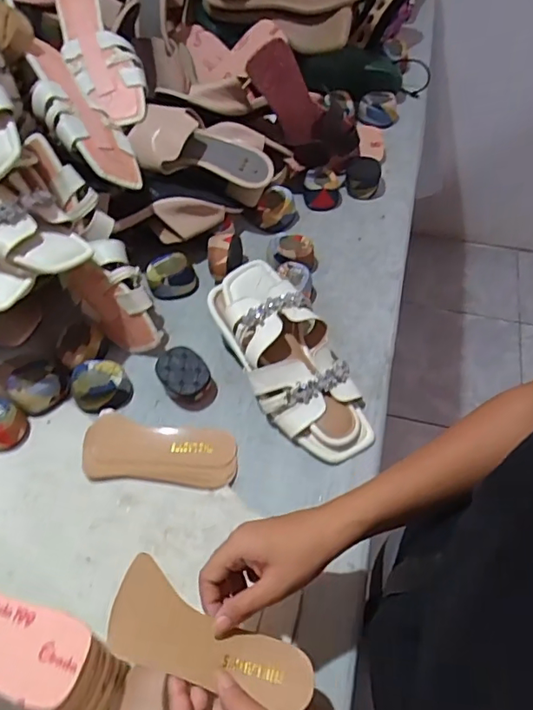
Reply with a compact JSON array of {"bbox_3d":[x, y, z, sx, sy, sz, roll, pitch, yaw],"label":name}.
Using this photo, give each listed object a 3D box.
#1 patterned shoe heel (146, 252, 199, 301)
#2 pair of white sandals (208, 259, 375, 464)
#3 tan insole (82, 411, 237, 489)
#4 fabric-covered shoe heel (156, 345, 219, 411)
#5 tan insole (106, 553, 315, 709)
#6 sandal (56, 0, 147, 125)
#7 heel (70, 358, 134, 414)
[{"bbox_3d":[-0.123,-0.103,0.687,0.061,0.045,0.048,-16,57,-9],"label":"patterned shoe heel"},{"bbox_3d":[0.028,0.003,0.583,0.112,0.067,0.245,-27,76,-16],"label":"pair of white sandals"},{"bbox_3d":[-0.111,0.097,0.550,0.156,0.012,0.068,5,56,5],"label":"tan insole"},{"bbox_3d":[-0.090,0.026,0.593,0.050,0.038,0.065,-34,61,-20],"label":"fabric-covered shoe heel"},{"bbox_3d":[-0.037,0.203,0.376,0.149,0.016,0.059,25,59,-3],"label":"tan insole"},{"bbox_3d":[-0.216,-0.388,0.685,0.083,0.044,0.201,-24,85,-14],"label":"sandal"},{"bbox_3d":[-0.185,0.034,0.591,0.060,0.034,0.047,2,56,3],"label":"heel"}]

